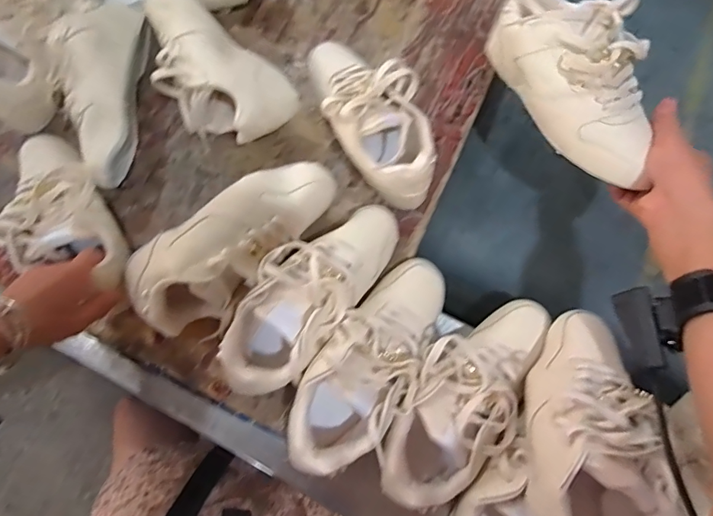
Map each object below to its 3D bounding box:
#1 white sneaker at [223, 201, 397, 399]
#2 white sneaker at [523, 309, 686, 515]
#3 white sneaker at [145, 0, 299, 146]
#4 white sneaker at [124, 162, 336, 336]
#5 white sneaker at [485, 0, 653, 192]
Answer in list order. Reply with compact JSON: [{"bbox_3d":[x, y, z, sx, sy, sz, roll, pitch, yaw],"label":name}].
[{"bbox_3d":[-0.046,0.034,0.465,0.091,0.087,0.238,32,78,12],"label":"white sneaker"},{"bbox_3d":[0.196,0.147,0.378,0.094,0.101,0.239,11,55,4],"label":"white sneaker"},{"bbox_3d":[-0.188,-0.222,0.538,0.223,0.097,0.104,40,77,11],"label":"white sneaker"},{"bbox_3d":[-0.120,-0.013,0.473,0.237,0.097,0.101,-33,74,-6],"label":"white sneaker"},{"bbox_3d":[0.230,-0.183,0.451,0.095,0.089,0.228,-24,78,-7],"label":"white sneaker"}]

